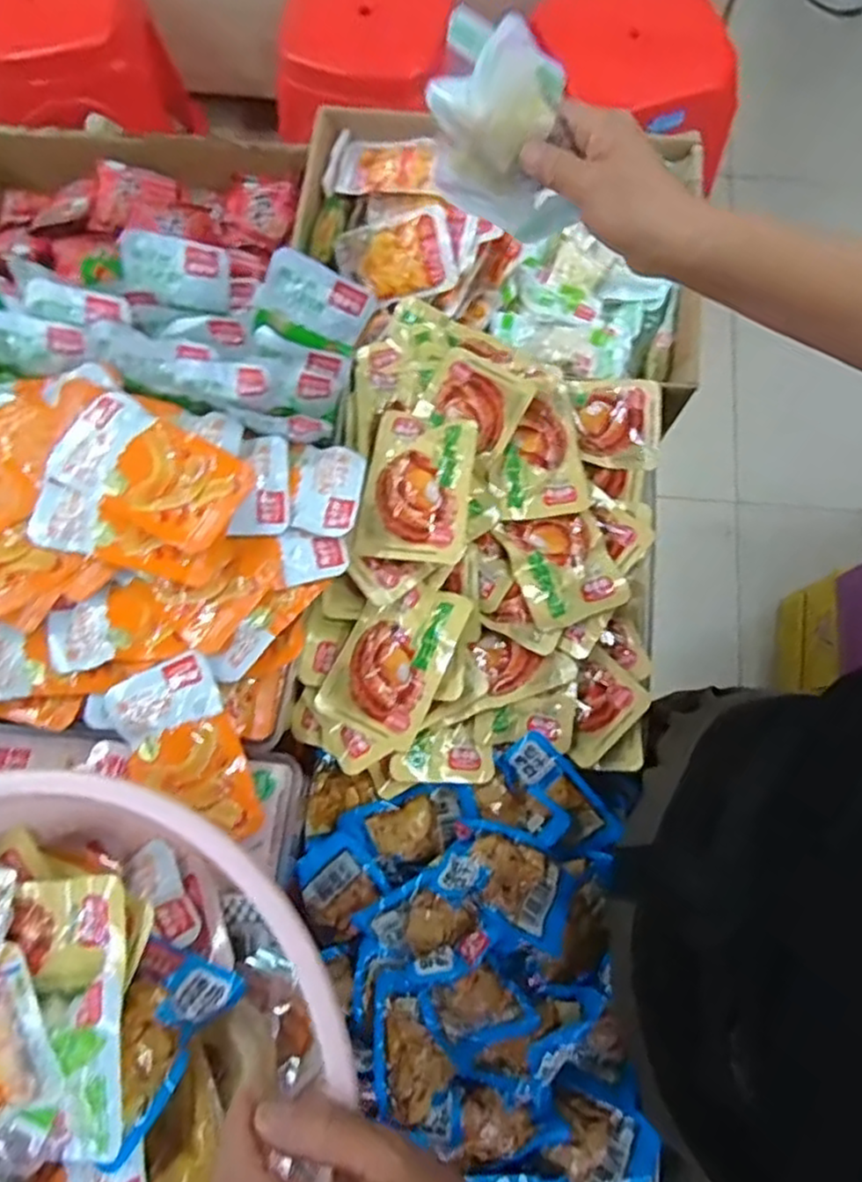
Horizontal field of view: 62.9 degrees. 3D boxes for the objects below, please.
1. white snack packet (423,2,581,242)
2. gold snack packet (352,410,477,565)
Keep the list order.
[{"bbox_3d":[0.045,-0.279,0.435,0.099,0.119,0.027,34,79,8],"label":"white snack packet"},{"bbox_3d":[-0.009,-0.075,0.501,0.075,0.021,0.113,10,77,3],"label":"gold snack packet"}]

